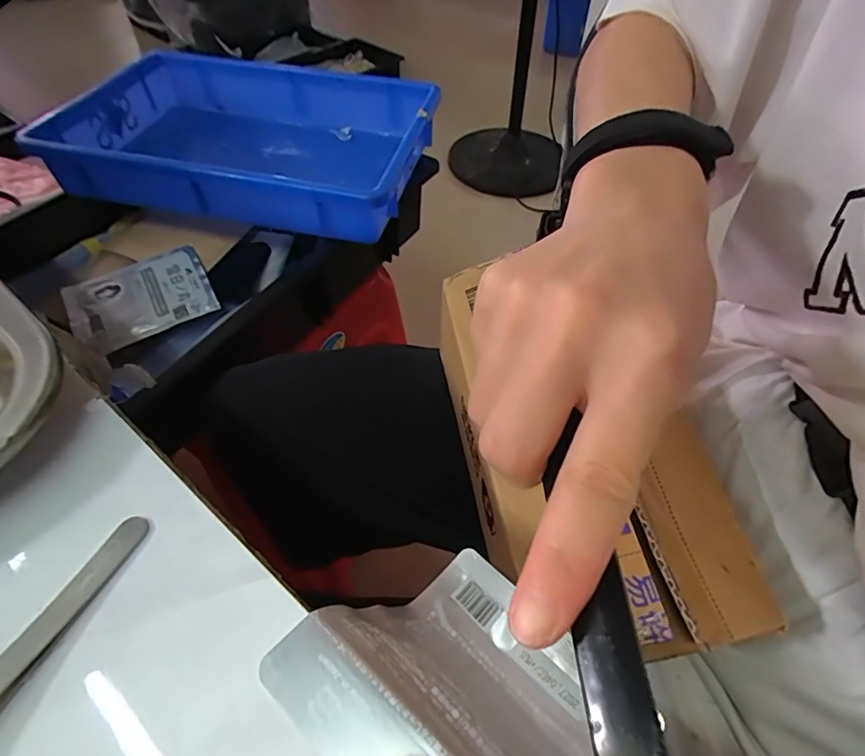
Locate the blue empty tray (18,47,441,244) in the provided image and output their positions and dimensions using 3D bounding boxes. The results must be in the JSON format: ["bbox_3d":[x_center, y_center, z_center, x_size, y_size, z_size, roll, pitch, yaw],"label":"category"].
[{"bbox_3d":[-0.194,-0.252,0.554,0.361,0.089,0.255,7,52,4],"label":"blue empty tray"}]

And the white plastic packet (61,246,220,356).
[{"bbox_3d":[-0.291,-0.080,0.506,0.130,0.009,0.093,-25,64,-17],"label":"white plastic packet"}]

